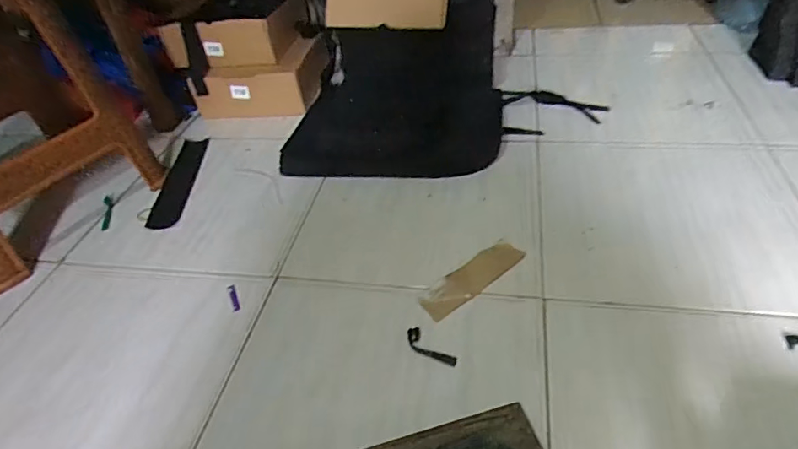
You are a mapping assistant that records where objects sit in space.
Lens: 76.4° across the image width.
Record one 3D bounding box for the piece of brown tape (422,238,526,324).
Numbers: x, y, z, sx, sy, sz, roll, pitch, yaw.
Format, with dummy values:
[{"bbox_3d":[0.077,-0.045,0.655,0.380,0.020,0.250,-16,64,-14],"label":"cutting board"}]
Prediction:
[{"bbox_3d":[0.108,0.077,0.743,0.179,0.008,0.055,-33,54,-24],"label":"piece of brown tape"}]

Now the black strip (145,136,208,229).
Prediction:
[{"bbox_3d":[-0.442,-0.096,1.025,0.059,0.008,0.294,-7,42,1],"label":"black strip"}]

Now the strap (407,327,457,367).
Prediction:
[{"bbox_3d":[0.038,0.160,0.654,0.026,0.007,0.076,-37,49,-28],"label":"strap"}]

